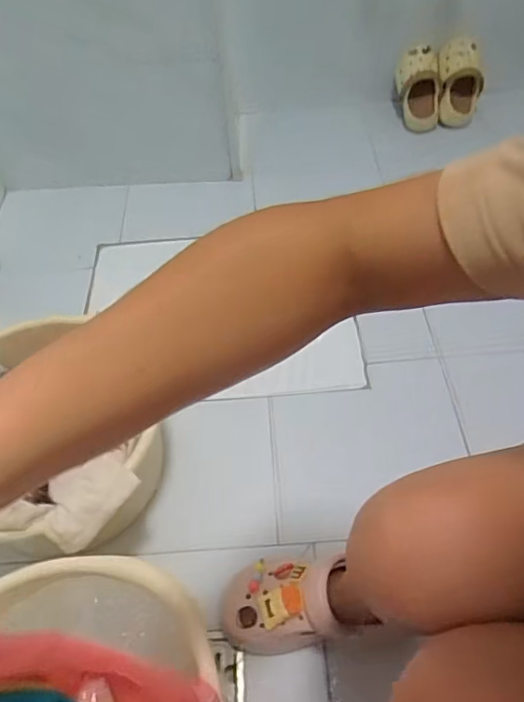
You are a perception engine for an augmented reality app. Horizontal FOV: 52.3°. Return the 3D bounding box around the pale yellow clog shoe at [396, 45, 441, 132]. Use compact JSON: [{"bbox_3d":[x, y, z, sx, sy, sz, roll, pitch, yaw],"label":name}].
[{"bbox_3d":[0.401,-0.672,1.368,0.096,0.204,0.074,-9,9,-5],"label":"pale yellow clog shoe"}]

